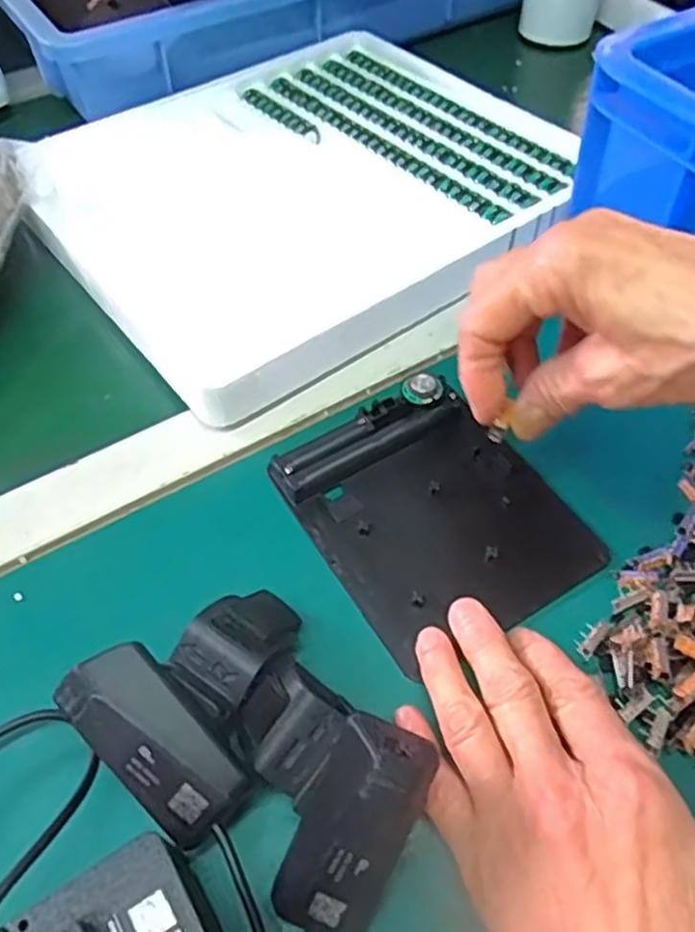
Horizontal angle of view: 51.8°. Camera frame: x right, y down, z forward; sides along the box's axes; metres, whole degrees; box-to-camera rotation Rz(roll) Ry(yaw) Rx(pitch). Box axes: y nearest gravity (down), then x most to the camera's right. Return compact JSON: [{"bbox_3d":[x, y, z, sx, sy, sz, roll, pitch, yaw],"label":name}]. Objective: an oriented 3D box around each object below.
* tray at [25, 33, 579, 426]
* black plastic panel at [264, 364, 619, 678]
[{"bbox_3d":[-0.027,-0.188,0.478,0.318,0.030,0.288,-34,59,-21],"label":"tray"},{"bbox_3d":[0.040,0.019,0.332,0.108,0.021,0.123,-28,57,-18],"label":"black plastic panel"}]

